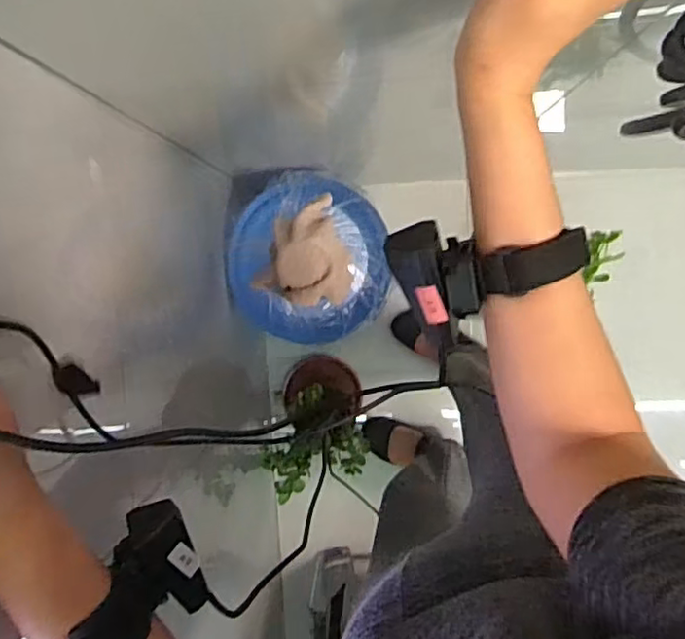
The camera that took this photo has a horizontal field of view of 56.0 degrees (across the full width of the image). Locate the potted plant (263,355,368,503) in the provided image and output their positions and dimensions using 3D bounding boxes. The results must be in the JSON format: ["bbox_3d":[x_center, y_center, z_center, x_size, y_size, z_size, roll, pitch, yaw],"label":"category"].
[{"bbox_3d":[-0.056,0.198,1.243,0.193,0.210,0.226,-7,94,3],"label":"potted plant"}]

